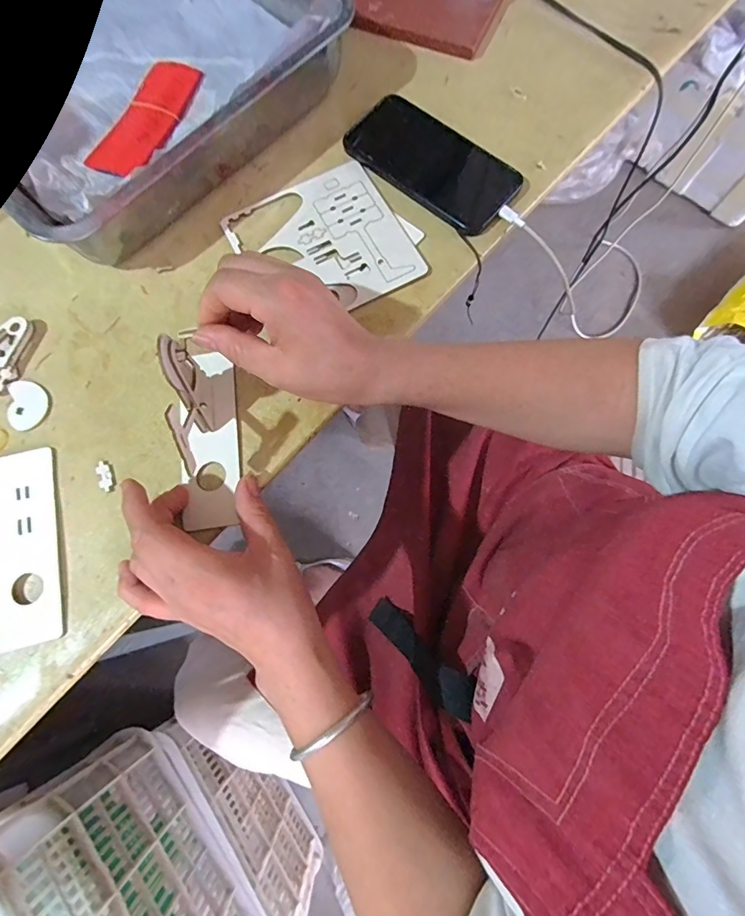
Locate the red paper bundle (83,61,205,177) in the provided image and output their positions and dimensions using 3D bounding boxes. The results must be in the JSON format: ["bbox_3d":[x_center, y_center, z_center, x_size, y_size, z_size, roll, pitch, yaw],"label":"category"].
[{"bbox_3d":[-0.217,-0.332,0.440,0.054,0.009,0.146,21,77,6],"label":"red paper bundle"}]

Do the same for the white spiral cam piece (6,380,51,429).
[{"bbox_3d":[-0.284,-0.045,0.372,0.034,0.004,0.043,-5,75,0],"label":"white spiral cam piece"}]

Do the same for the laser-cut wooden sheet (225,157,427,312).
[{"bbox_3d":[-0.043,-0.191,0.405,0.139,0.004,0.143,-28,75,-5],"label":"laser-cut wooden sheet"}]

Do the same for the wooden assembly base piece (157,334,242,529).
[{"bbox_3d":[-0.126,-0.023,0.328,0.042,0.073,0.138,-2,75,1],"label":"wooden assembly base piece"}]

